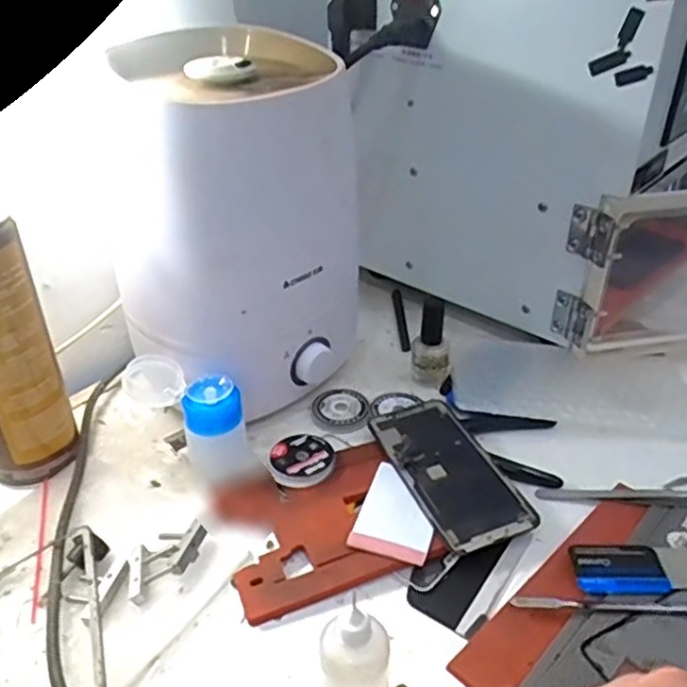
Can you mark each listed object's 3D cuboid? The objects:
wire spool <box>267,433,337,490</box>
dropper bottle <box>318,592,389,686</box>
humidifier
[{"bbox_3d":[-0.030,0.085,0.492,0.046,0.010,0.047,0,34,0],"label":"wire spool"},{"bbox_3d":[0.005,0.162,0.329,0.033,0.081,0.029,0,34,0],"label":"dropper bottle"},{"bbox_3d":[-0.080,-0.092,0.511,0.156,0.222,0.170,11,37,17],"label":"humidifier"}]

